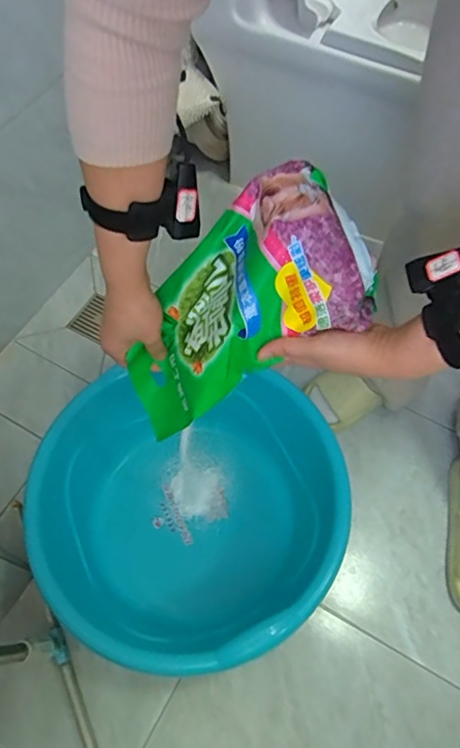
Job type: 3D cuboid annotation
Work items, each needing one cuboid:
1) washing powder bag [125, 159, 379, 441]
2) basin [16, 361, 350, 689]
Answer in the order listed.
[{"bbox_3d":[-0.006,-0.067,0.540,0.057,0.286,0.165,-5,67,-55],"label":"washing powder bag"},{"bbox_3d":[-0.062,0.222,0.815,0.438,0.179,0.399,1,62,-2],"label":"basin"}]

